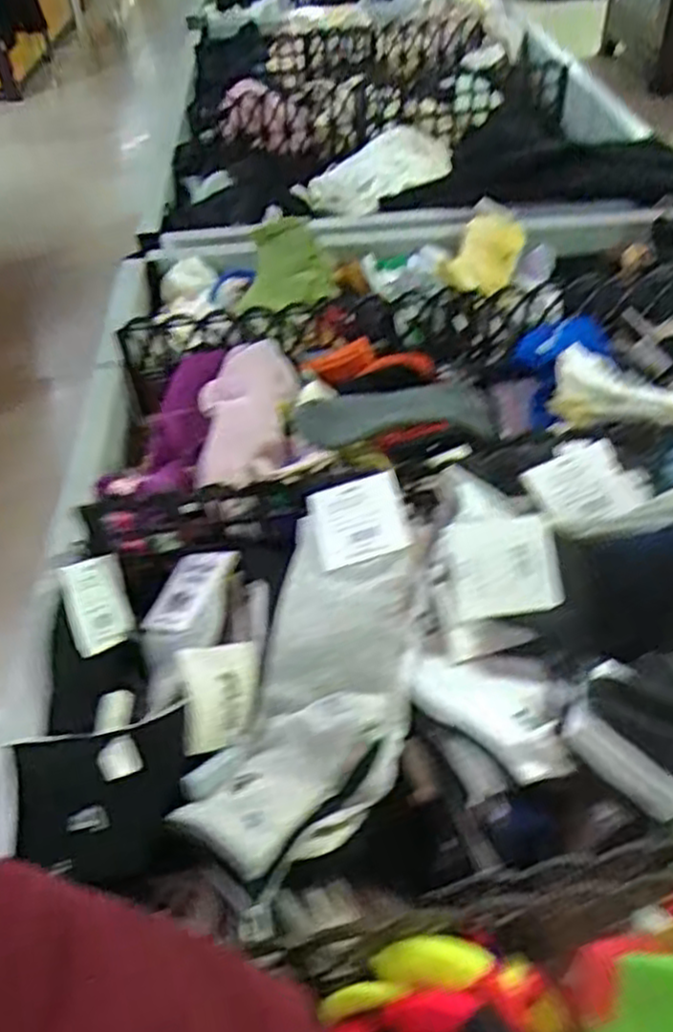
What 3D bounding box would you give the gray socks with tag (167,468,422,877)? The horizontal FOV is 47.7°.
[{"bbox_3d":[-0.006,0.089,0.507,0.114,0.038,0.287,10,47,14],"label":"gray socks with tag"}]

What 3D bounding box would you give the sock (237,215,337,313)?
[{"bbox_3d":[-0.055,-0.324,0.939,0.107,0.044,0.182,0,46,4],"label":"sock"}]

